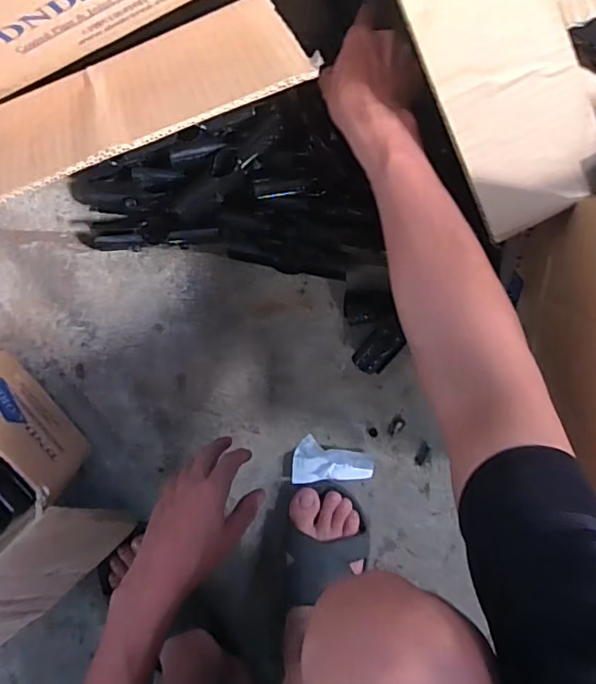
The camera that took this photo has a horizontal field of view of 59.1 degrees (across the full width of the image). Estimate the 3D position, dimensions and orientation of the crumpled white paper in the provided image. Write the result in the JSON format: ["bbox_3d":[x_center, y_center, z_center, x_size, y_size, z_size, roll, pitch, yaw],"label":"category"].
[{"bbox_3d":[0.042,0.139,0.606,0.094,0.033,0.051,1,99,-1],"label":"crumpled white paper"}]

